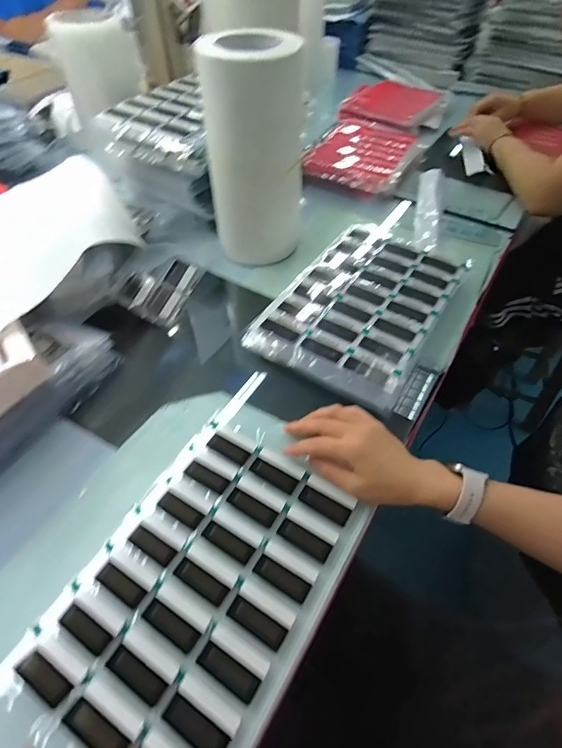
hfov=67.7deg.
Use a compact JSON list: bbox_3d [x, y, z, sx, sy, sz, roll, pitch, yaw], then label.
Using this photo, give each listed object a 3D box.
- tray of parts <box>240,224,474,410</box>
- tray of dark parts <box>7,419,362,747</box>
[{"bbox_3d":[0.117,-0.105,0.586,0.197,0.026,0.307,27,56,19],"label":"tray of parts"},{"bbox_3d":[-0.073,0.181,0.384,0.187,0.014,0.278,26,56,19],"label":"tray of dark parts"}]

